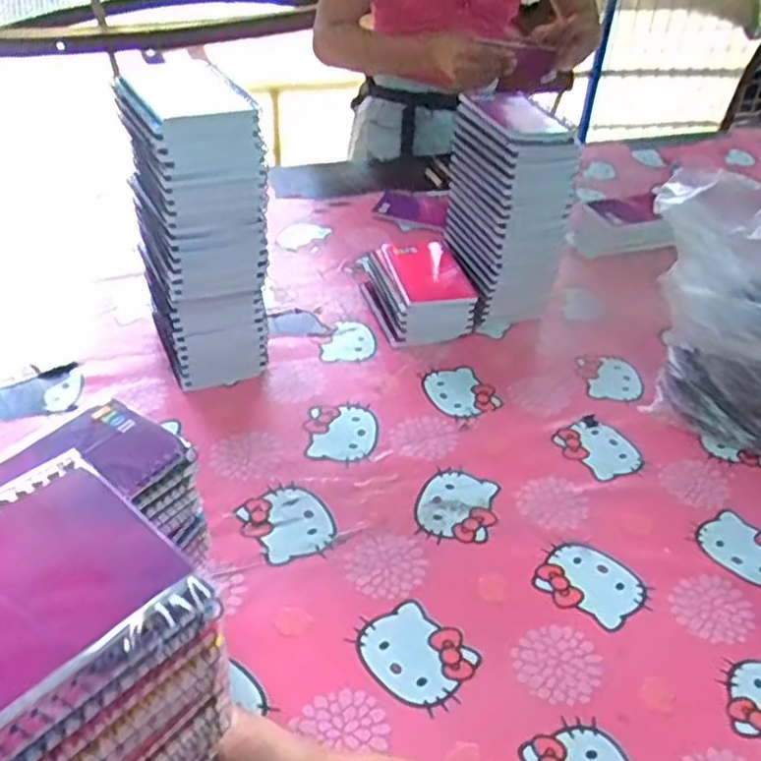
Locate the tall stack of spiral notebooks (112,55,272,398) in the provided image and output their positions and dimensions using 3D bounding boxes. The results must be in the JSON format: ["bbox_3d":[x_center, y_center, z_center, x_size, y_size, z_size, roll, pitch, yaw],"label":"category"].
[{"bbox_3d":[-0.172,-0.139,0.697,0.102,0.304,0.118,-14,43,-22],"label":"tall stack of spiral notebooks"}]

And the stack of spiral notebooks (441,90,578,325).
[{"bbox_3d":[0.147,-0.196,0.855,0.106,0.240,0.130,-8,41,-16],"label":"stack of spiral notebooks"}]

